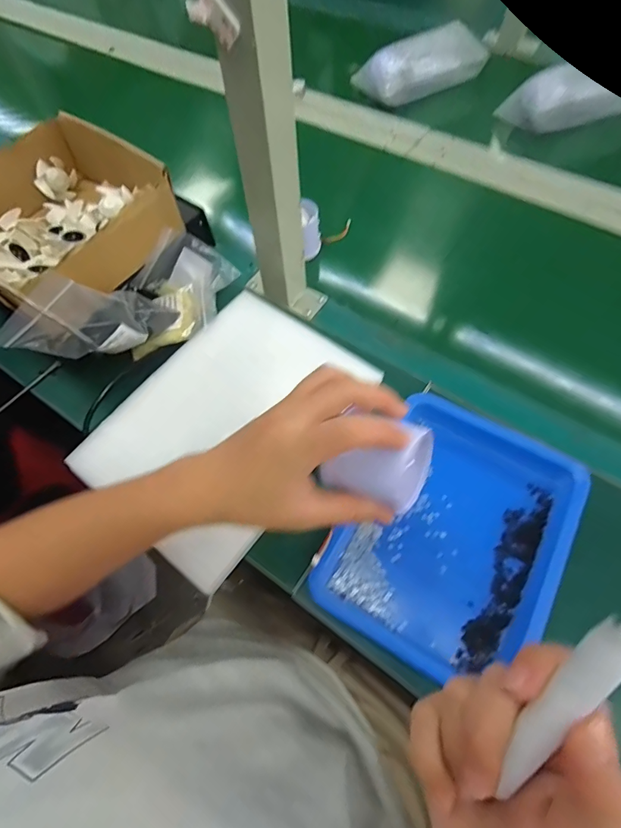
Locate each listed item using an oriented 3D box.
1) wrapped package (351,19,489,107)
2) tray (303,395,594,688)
[{"bbox_3d":[0.189,-0.583,0.702,0.223,0.058,0.085,-26,63,-10],"label":"wrapped package"},{"bbox_3d":[0.128,0.100,0.365,0.172,0.029,0.224,27,67,17],"label":"tray"}]

